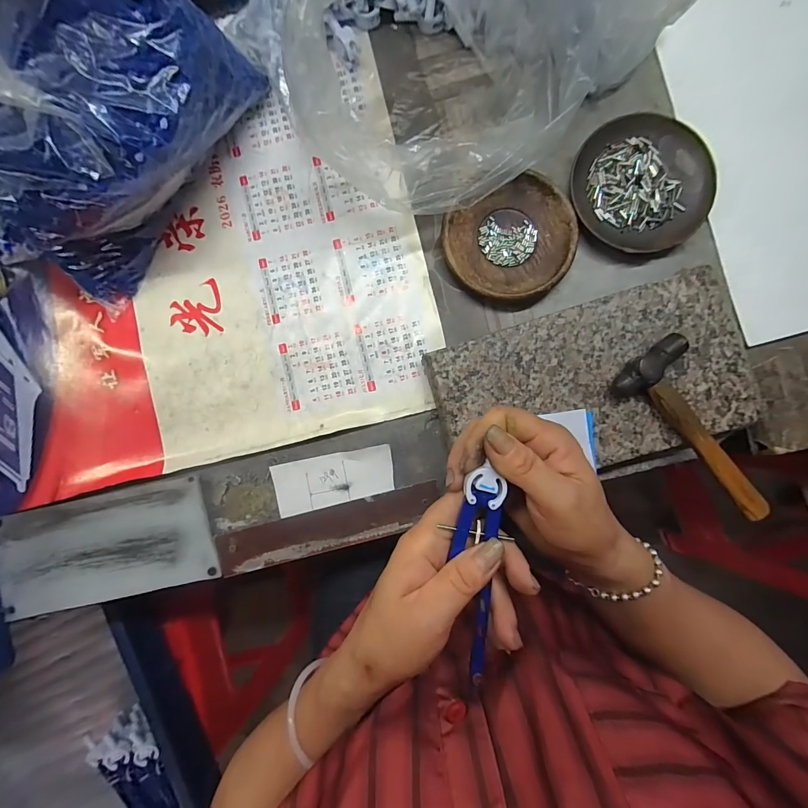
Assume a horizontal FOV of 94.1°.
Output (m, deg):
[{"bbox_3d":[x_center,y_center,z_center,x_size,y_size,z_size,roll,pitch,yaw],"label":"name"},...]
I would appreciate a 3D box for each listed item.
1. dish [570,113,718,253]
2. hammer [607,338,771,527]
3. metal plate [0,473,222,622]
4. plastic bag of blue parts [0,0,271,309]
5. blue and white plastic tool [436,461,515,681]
[{"bbox_3d":[0.205,-0.191,0.326,0.112,0.015,0.113,0,89,2],"label":"dish"},{"bbox_3d":[0.238,0.015,0.293,0.150,0.021,0.063,44,91,3],"label":"hammer"},{"bbox_3d":[-0.271,0.129,0.339,0.194,0.008,0.094,-13,88,2],"label":"metal plate"},{"bbox_3d":[-0.228,-0.202,0.252,0.248,0.206,0.108,-38,87,1],"label":"plastic bag of blue parts"},{"bbox_3d":[0.044,0.104,0.231,0.029,0.008,0.130,2,94,2],"label":"blue and white plastic tool"}]

